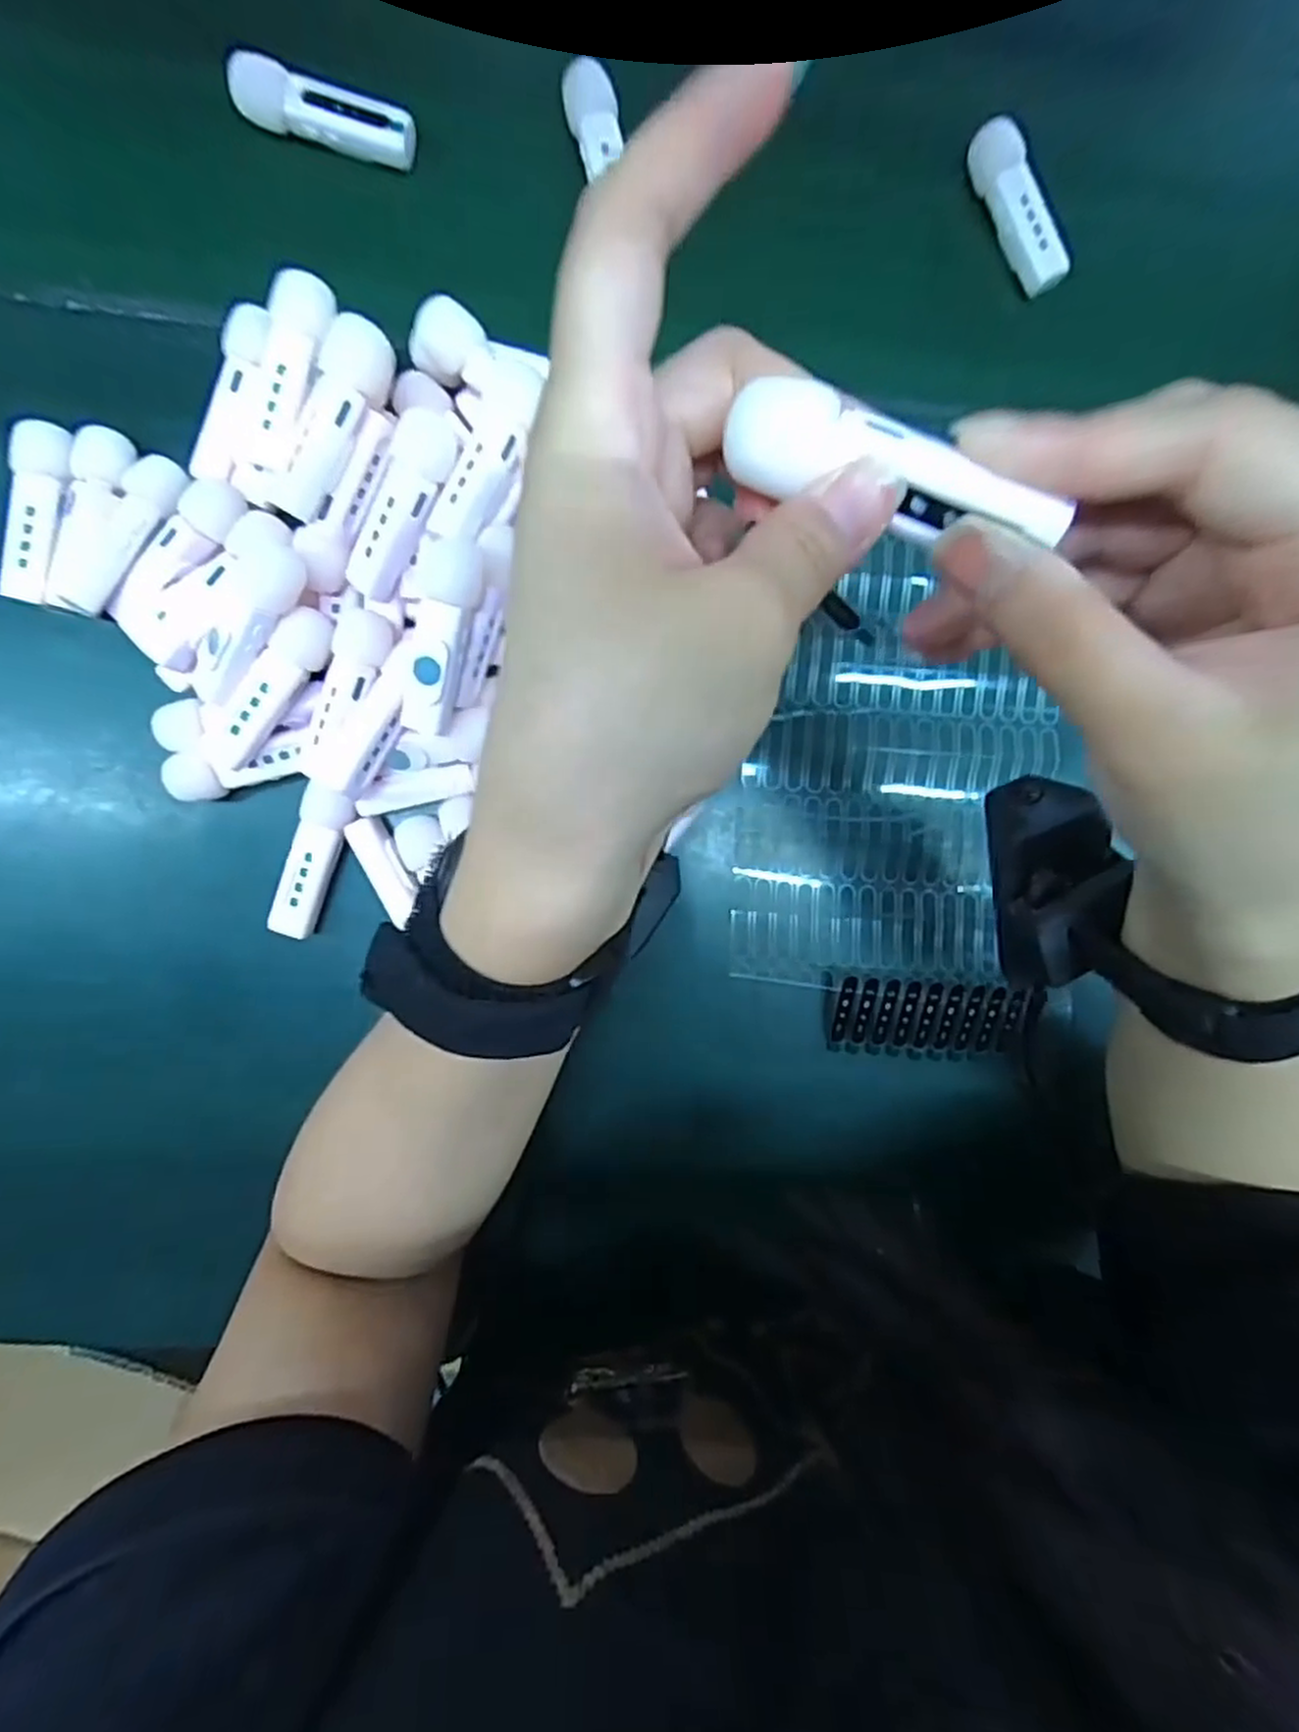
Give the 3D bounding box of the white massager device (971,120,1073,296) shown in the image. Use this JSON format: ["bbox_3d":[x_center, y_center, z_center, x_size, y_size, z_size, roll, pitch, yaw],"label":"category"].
[{"bbox_3d":[0.150,-0.267,0.304,0.019,0.014,0.065,-31,94,-4],"label":"white massager device"}]

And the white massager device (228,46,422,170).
[{"bbox_3d":[-0.122,-0.284,0.282,0.065,0.013,0.017,12,90,-5],"label":"white massager device"}]

